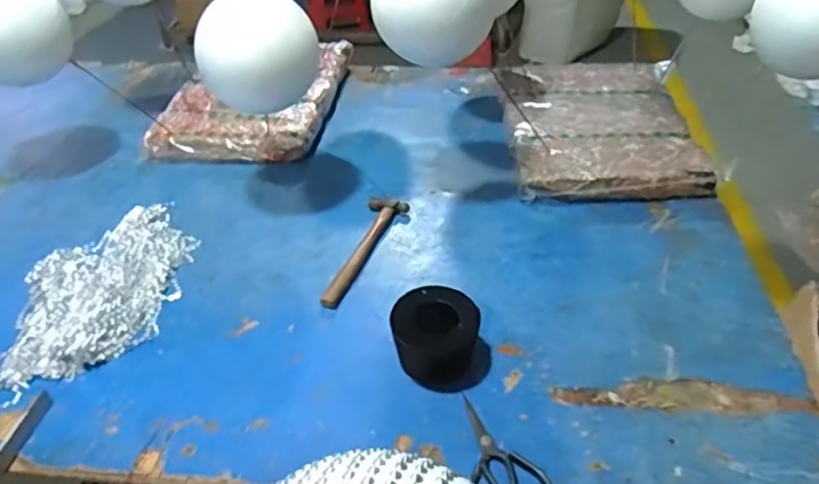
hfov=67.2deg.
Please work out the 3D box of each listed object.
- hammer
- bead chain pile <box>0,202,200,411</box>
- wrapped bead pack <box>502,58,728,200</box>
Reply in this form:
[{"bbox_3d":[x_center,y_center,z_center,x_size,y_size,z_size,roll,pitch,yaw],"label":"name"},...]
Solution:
[{"bbox_3d":[-0.086,0.006,1.032,0.067,0.026,0.268,13,39,20],"label":"hammer"},{"bbox_3d":[-0.490,0.072,0.967,0.244,0.033,0.437,-2,36,1],"label":"bead chain pile"},{"bbox_3d":[0.404,-0.255,1.306,0.396,0.070,0.535,-1,36,2],"label":"wrapped bead pack"}]

